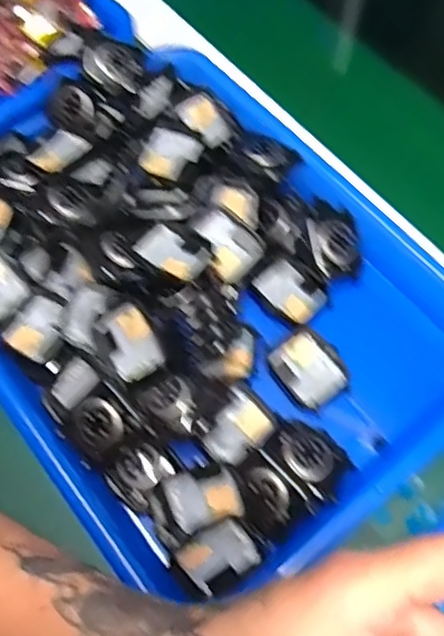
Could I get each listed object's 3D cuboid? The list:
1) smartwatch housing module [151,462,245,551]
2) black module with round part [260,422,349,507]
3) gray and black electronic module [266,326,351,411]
[{"bbox_3d":[-0.014,0.094,0.316,0.046,0.022,0.031,-22,67,-8],"label":"smartwatch housing module"},{"bbox_3d":[0.047,0.075,0.332,0.032,0.013,0.043,-41,71,-16],"label":"black module with round part"},{"bbox_3d":[0.051,0.029,0.361,0.038,0.009,0.044,-33,69,-12],"label":"gray and black electronic module"}]

